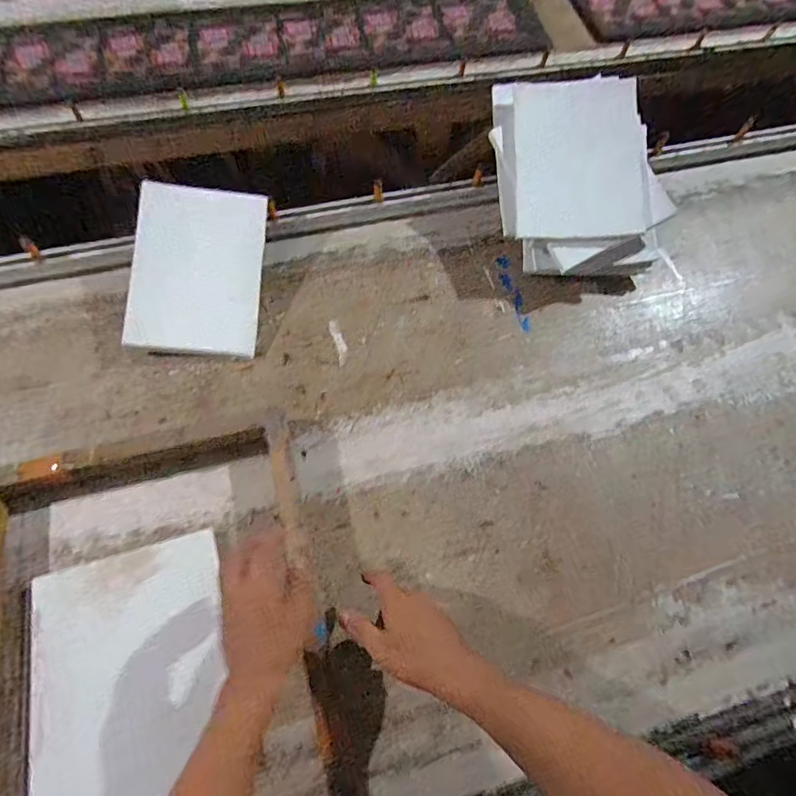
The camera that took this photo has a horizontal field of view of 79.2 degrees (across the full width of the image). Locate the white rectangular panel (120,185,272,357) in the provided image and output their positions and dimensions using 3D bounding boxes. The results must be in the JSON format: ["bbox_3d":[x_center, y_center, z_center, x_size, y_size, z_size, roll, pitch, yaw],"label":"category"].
[{"bbox_3d":[-0.315,-0.200,0.760,0.194,0.015,0.260,5,88,-9],"label":"white rectangular panel"}]

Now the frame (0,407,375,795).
[{"bbox_3d":[-0.292,0.275,0.554,0.410,0.067,0.485,-15,67,-10],"label":"frame"}]

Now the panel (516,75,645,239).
[{"bbox_3d":[0.292,-0.385,0.769,0.205,0.020,0.248,-1,91,1],"label":"panel"}]

